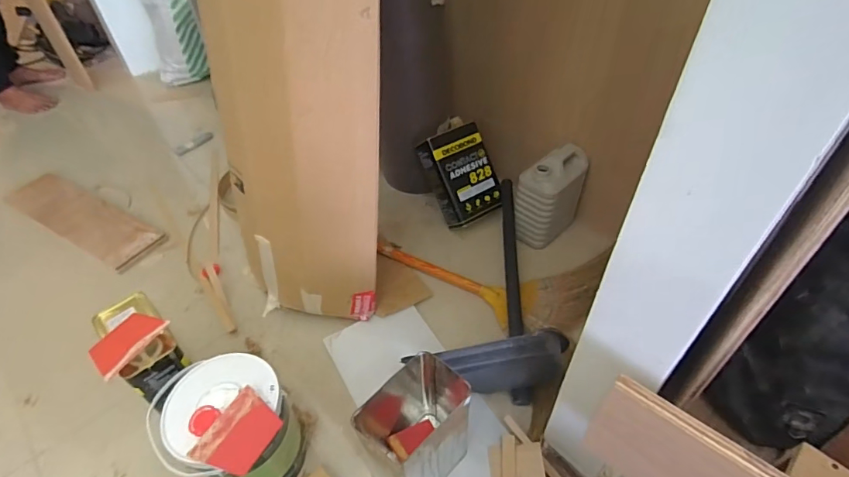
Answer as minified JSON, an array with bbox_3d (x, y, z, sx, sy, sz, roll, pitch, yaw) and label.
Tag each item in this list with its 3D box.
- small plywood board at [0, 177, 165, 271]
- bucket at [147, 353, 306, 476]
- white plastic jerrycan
[{"bbox_3d":[-1.005,-0.065,1.338,0.582,0.023,0.165,21,43,23],"label":"small plywood board"},{"bbox_3d":[-0.317,0.332,0.772,0.196,0.238,0.172,-11,47,-6],"label":"bucket"},{"bbox_3d":[0.320,-0.112,1.152,0.169,0.216,0.106,-36,54,-26],"label":"white plastic jerrycan"}]

